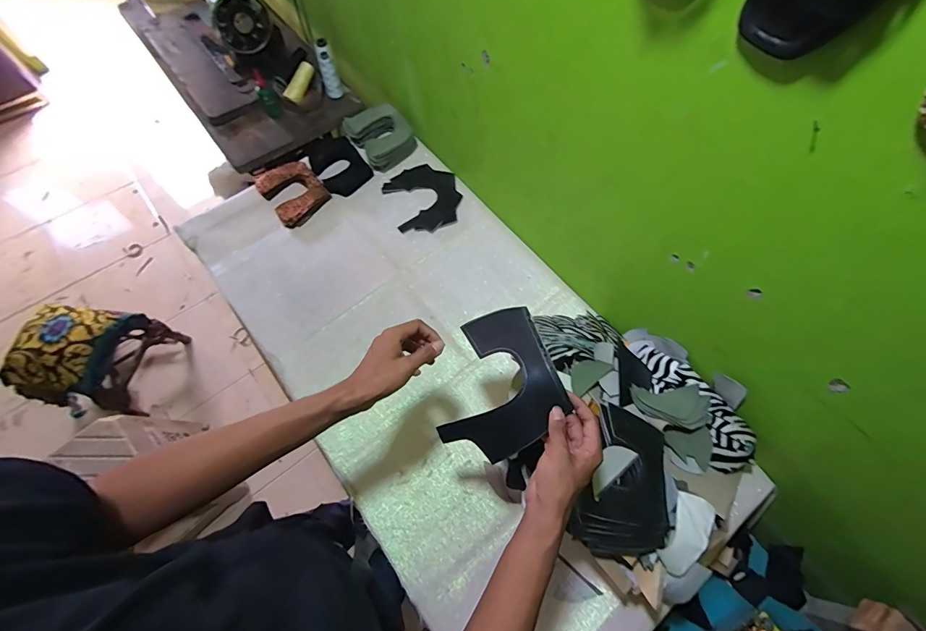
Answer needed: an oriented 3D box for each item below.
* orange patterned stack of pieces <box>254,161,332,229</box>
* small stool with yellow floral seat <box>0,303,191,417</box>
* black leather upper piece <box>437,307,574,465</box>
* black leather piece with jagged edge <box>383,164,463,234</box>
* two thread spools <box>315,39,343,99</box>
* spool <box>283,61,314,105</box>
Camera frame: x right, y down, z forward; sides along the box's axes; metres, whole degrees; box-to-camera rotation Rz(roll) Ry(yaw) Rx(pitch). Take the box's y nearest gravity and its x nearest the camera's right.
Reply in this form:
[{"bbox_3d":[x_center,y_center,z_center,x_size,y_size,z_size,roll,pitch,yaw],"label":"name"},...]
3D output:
[{"bbox_3d":[-0.406,-0.297,0.967,0.128,0.037,0.155,-37,72,-17],"label":"orange patterned stack of pieces"},{"bbox_3d":[-1.235,0.135,1.351,0.287,0.347,0.323,8,66,2],"label":"small stool with yellow floral seat"},{"bbox_3d":[0.037,0.092,0.534,0.169,0.017,0.179,-28,67,14],"label":"black leather upper piece"},{"bbox_3d":[-0.094,-0.292,0.996,0.170,0.013,0.192,-18,68,-10],"label":"black leather piece with jagged edge"},{"bbox_3d":[-0.363,-0.673,1.097,0.058,0.118,0.090,-16,67,-9],"label":"two thread spools"},{"bbox_3d":[-0.437,-0.625,1.079,0.033,0.033,0.111,30,92,11],"label":"spool"}]

